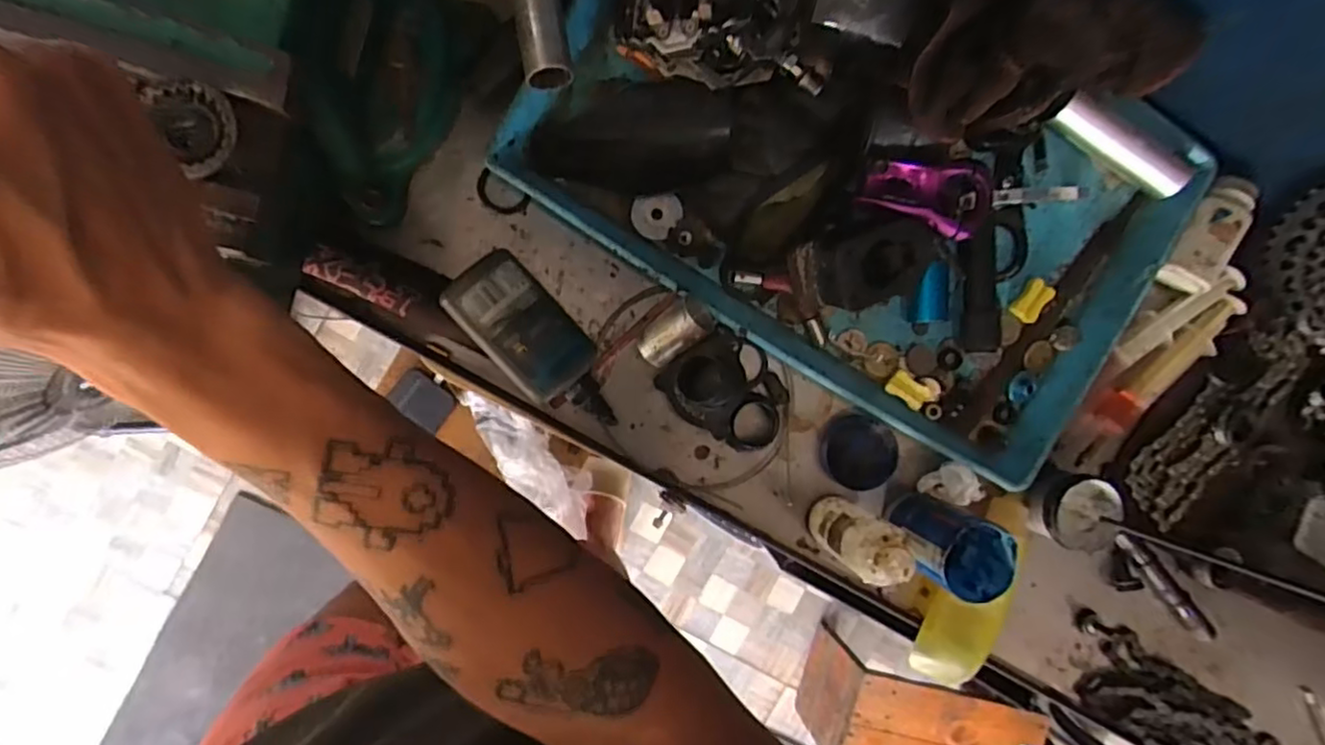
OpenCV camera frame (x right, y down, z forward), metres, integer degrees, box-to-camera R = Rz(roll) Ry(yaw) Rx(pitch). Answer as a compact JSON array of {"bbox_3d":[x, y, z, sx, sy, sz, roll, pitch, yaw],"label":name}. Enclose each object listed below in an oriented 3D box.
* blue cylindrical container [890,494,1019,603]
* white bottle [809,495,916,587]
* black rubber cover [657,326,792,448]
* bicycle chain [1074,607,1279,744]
[{"bbox_3d":[0.202,0.122,0.461,0.058,0.072,0.051,28,90,-7],"label":"blue cylindrical container"},{"bbox_3d":[0.131,0.111,0.447,0.031,0.114,0.038,37,89,-7],"label":"white bottle"},{"bbox_3d":[0.050,0.012,0.480,0.095,0.024,0.071,32,89,-7],"label":"black rubber cover"},{"bbox_3d":[0.402,0.268,0.534,0.197,0.023,0.070,34,89,-7],"label":"bicycle chain"}]

